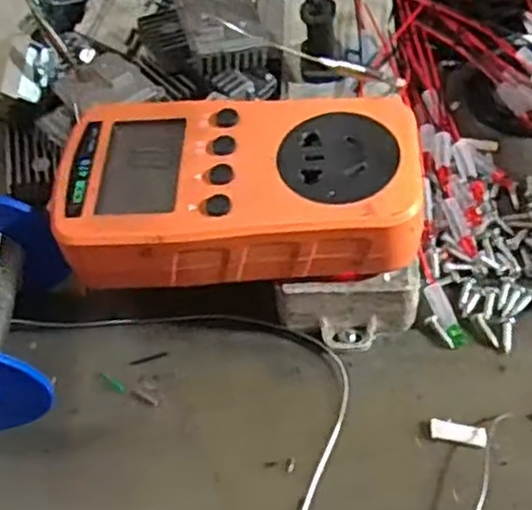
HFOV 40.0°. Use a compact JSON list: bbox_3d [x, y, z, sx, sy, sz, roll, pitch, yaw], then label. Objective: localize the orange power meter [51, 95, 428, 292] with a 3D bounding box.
[{"bbox_3d":[-0.009,-0.025,0.265,0.124,0.029,0.067,-3,55,3],"label":"orange power meter"}]

